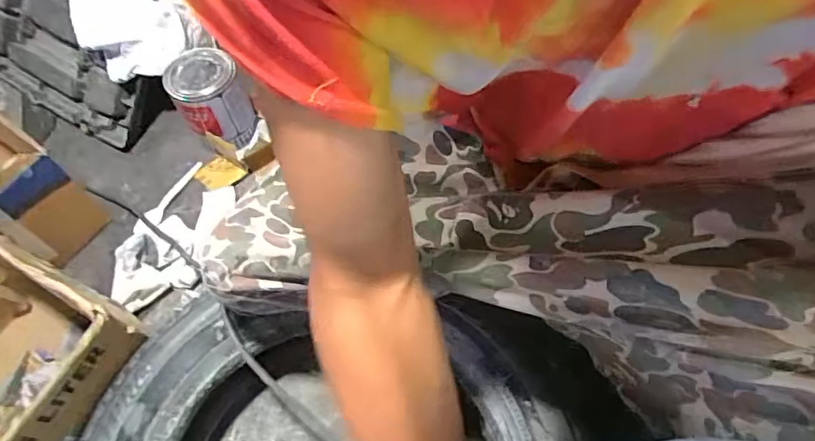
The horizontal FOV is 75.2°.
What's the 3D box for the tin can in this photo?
[{"bbox_3d":[-0.307,-0.187,0.841,0.106,0.130,0.118,-27,65,-14],"label":"tin can"}]

